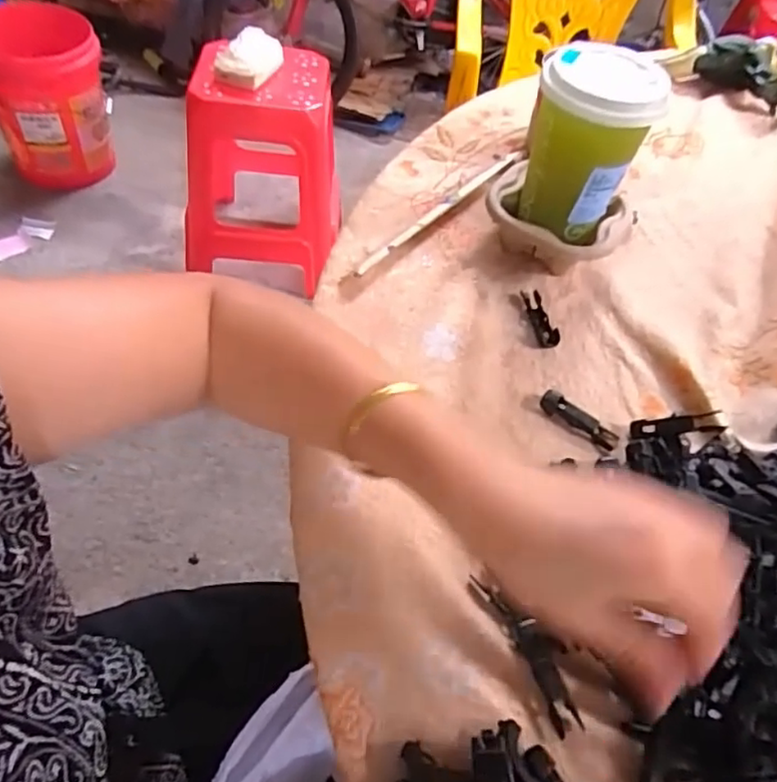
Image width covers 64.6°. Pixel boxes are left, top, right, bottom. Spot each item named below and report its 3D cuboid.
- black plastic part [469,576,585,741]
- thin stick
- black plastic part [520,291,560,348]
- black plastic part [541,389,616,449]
[{"bbox_3d":[0.075,0.132,0.323,0.021,0.012,0.085,-19,56,-18],"label":"black plastic part"},{"bbox_3d":[0.049,-0.161,0.542,0.012,0.008,0.242,35,57,21],"label":"thin stick"},{"bbox_3d":[0.116,-0.056,0.471,0.015,0.007,0.054,-6,53,-10],"label":"black plastic part"},{"bbox_3d":[0.129,0.019,0.415,0.056,0.009,0.016,34,57,20],"label":"black plastic part"}]

